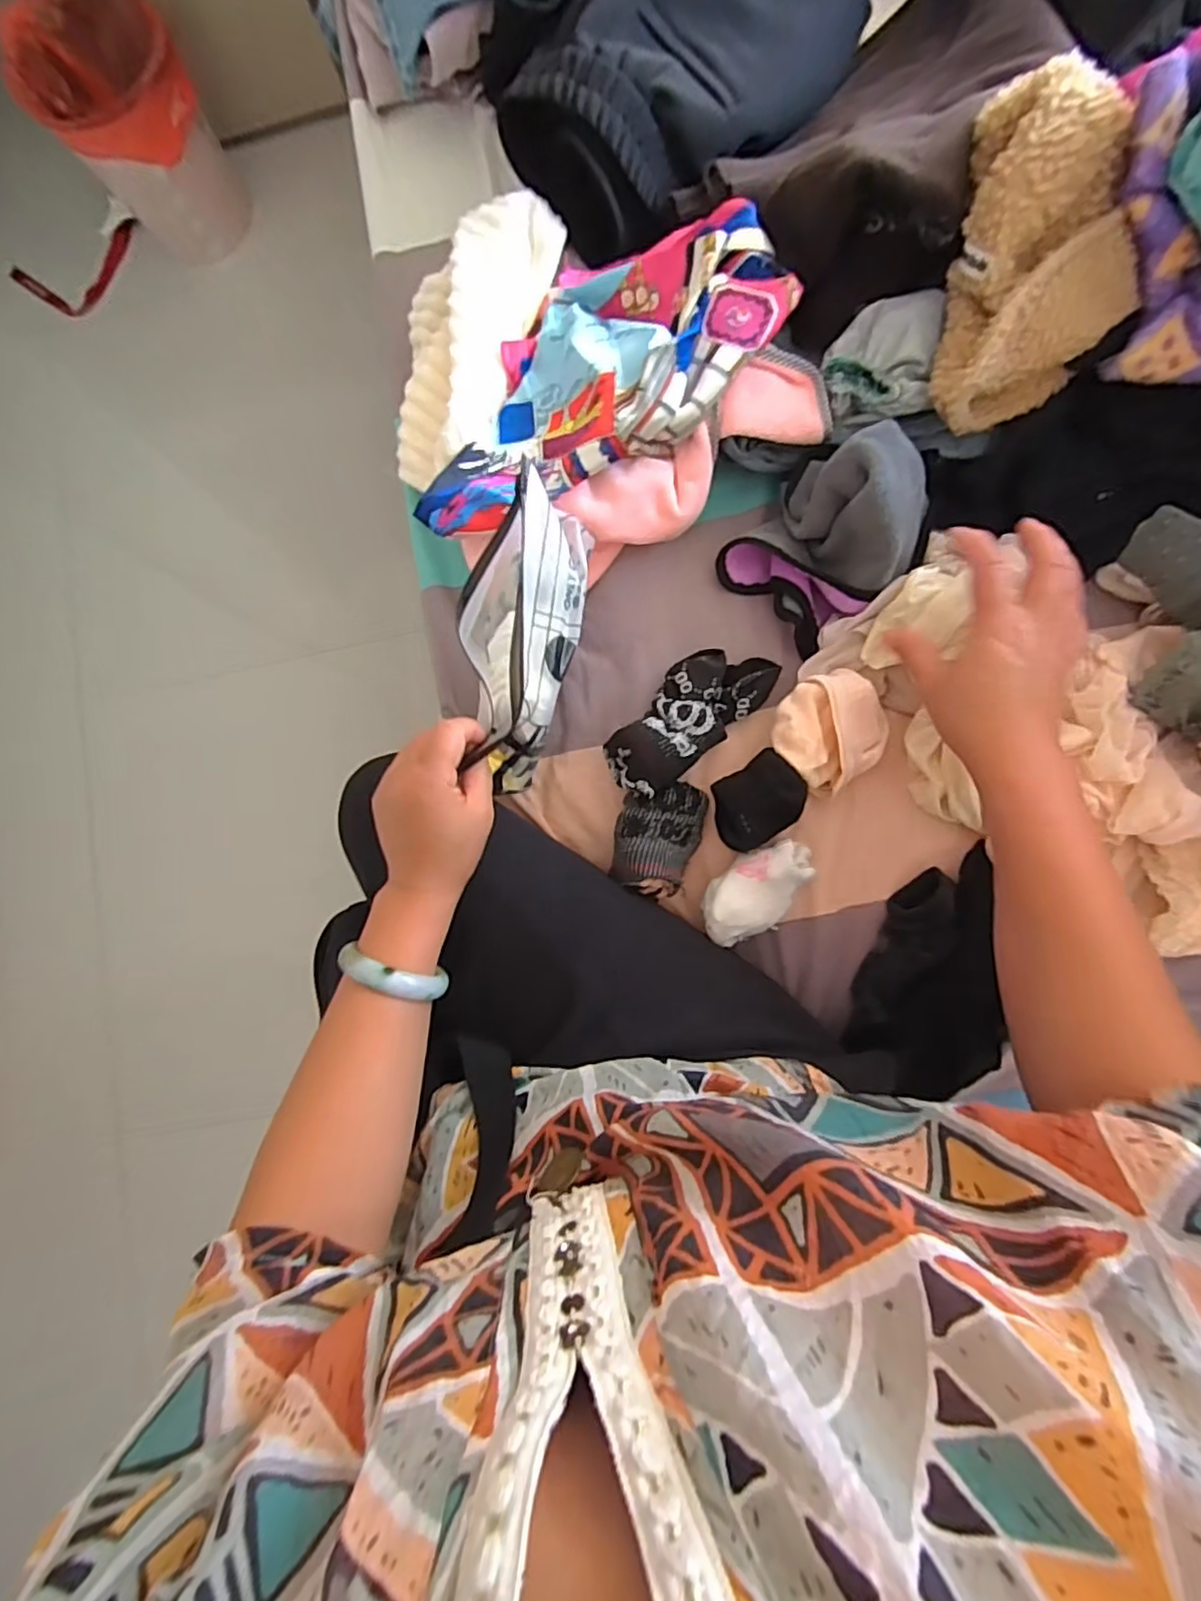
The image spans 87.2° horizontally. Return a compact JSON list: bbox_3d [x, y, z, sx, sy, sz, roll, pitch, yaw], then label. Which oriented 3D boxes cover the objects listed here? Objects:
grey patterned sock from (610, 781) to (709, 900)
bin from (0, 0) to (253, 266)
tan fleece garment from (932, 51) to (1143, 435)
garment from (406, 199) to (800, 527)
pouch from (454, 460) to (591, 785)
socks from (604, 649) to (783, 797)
[{"bbox_3d":[0.046,0.029,0.507,0.067,0.050,0.094,13,87,7],"label":"grey patterned sock"},{"bbox_3d":[-0.805,-1.180,1.135,0.240,0.306,0.228,-1,85,6],"label":"bin"},{"bbox_3d":[0.309,-0.364,0.433,0.126,0.104,0.187,6,86,7],"label":"tan fleece garment"},{"bbox_3d":[-0.010,-0.344,0.499,0.321,0.060,0.177,-20,83,4],"label":"garment"},{"bbox_3d":[-0.060,-0.117,0.476,0.082,0.106,0.219,10,98,7],"label":"pouch"},{"bbox_3d":[0.072,-0.071,0.502,0.155,0.031,0.065,-41,82,-14],"label":"socks"}]

